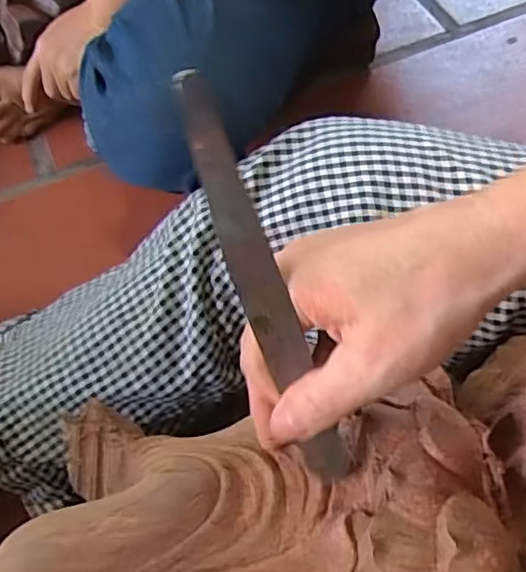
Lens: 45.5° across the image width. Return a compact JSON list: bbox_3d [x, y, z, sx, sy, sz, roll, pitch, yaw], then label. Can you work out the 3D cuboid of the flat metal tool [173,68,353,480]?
[{"bbox_3d":[0.003,0.008,0.244,0.017,0.182,0.008,-14,28,14],"label":"flat metal tool"}]

